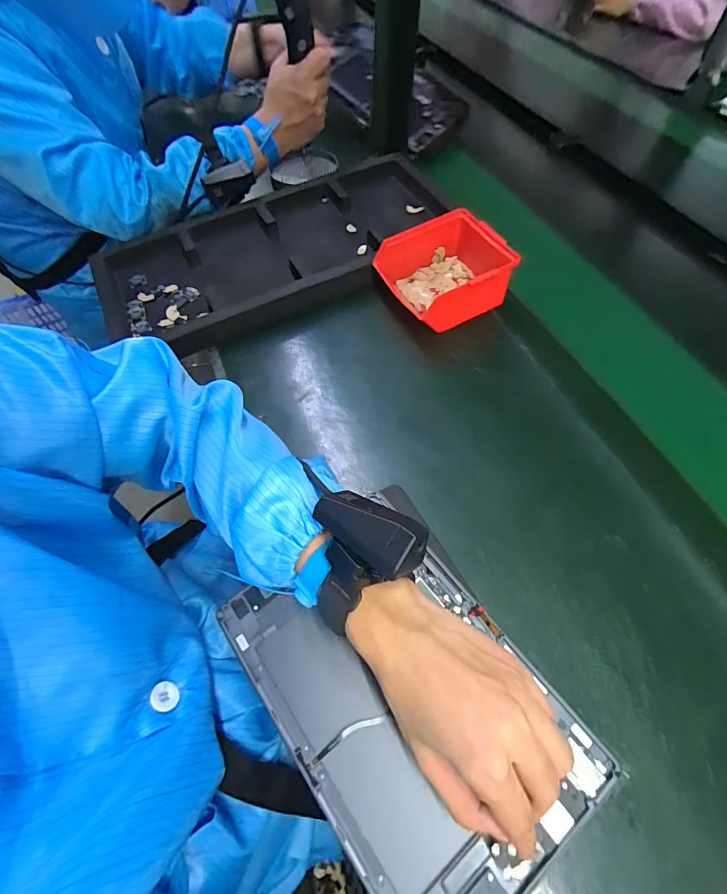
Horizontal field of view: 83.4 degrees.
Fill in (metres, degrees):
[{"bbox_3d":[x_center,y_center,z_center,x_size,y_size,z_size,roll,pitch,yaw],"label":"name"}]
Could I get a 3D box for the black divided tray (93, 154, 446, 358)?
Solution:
[{"bbox_3d":[-0.108,-0.277,0.568,0.486,0.034,0.248,-23,62,-11],"label":"black divided tray"}]

